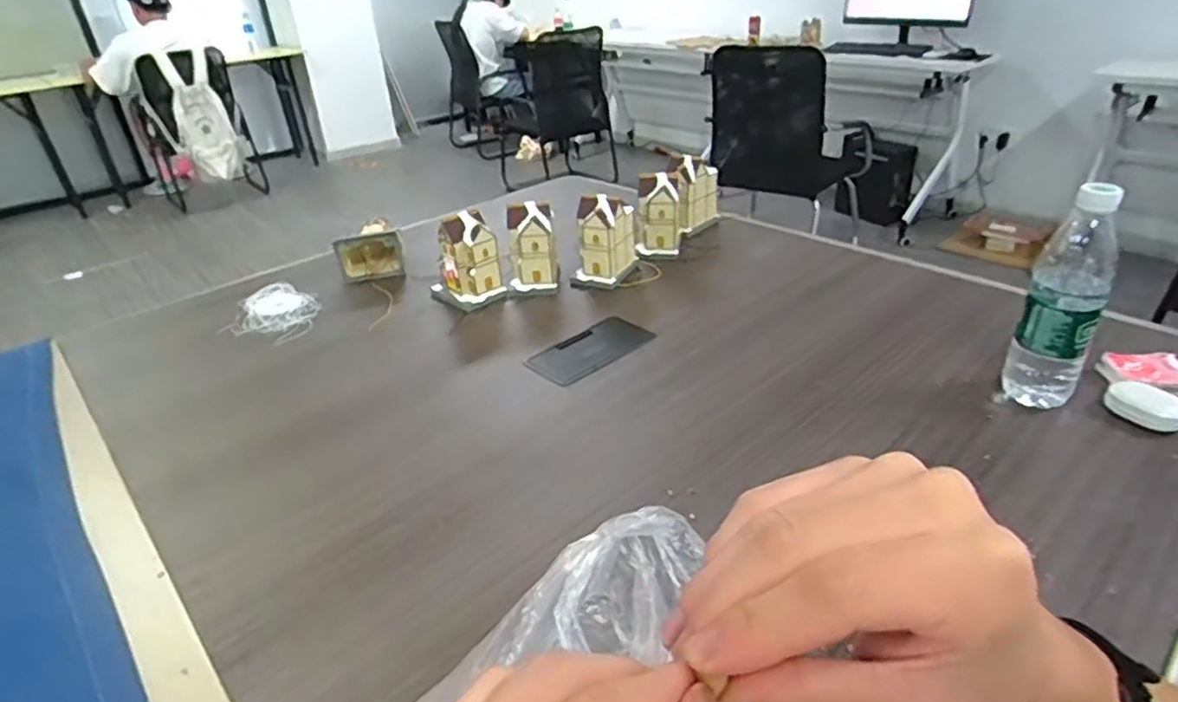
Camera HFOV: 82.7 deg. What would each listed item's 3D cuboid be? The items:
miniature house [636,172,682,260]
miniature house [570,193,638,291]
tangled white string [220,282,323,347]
[{"bbox_3d":[0.114,-0.219,1.074,0.065,0.128,0.075,3,30,11],"label":"miniature house"},{"bbox_3d":[0.023,-0.170,1.000,0.077,0.122,0.106,6,31,17],"label":"miniature house"},{"bbox_3d":[-0.455,-0.059,0.969,0.119,0.017,0.173,-12,31,-15],"label":"tangled white string"}]

